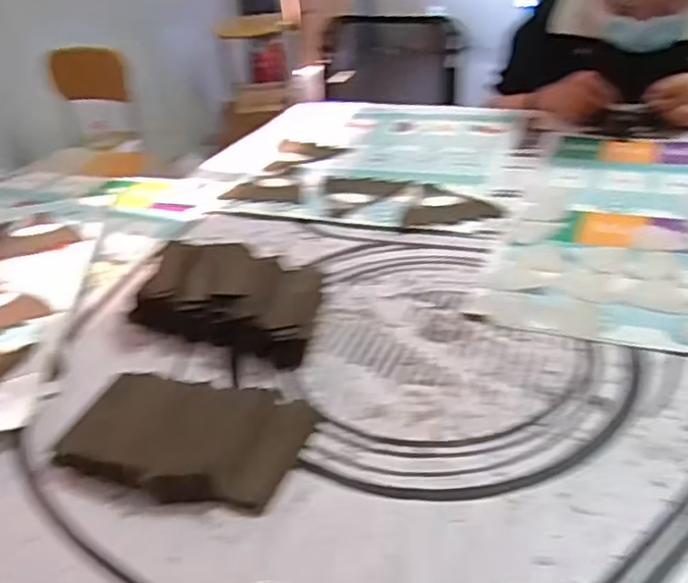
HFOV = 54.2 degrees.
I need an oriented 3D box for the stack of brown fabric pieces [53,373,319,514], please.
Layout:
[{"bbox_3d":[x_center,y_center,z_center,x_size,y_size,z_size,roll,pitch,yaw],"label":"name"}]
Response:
[{"bbox_3d":[-0.127,0.116,0.542,0.189,0.019,0.111,4,35,13],"label":"stack of brown fabric pieces"}]

